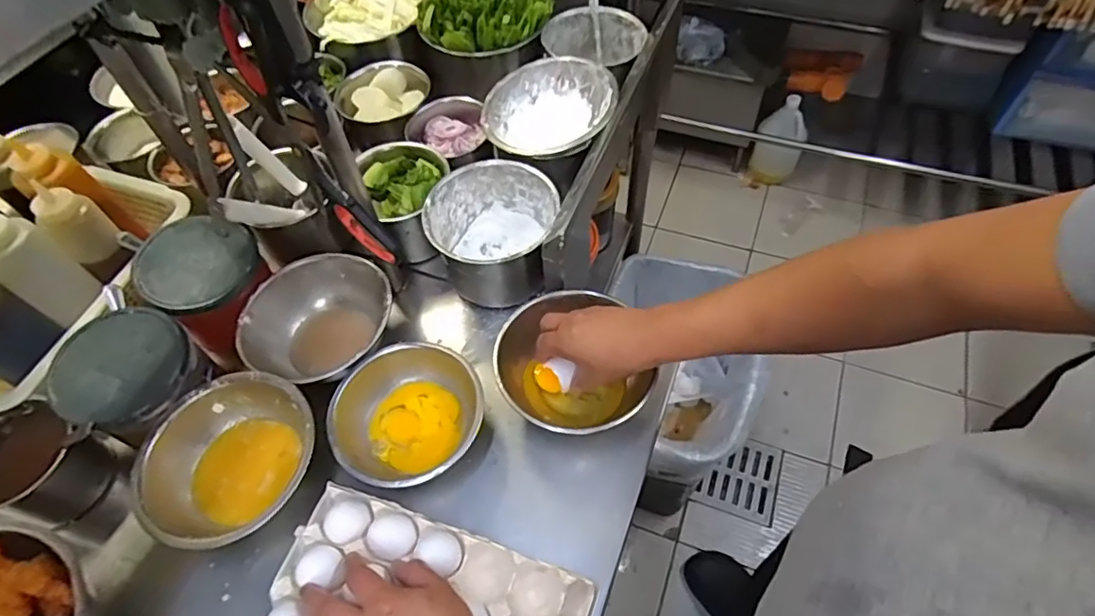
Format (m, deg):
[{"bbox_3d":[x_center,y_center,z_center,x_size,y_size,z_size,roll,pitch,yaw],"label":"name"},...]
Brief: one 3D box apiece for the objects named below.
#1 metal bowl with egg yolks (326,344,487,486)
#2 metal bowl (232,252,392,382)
[{"bbox_3d":[-0.145,0.113,0.609,0.141,0.062,0.149,-2,56,2],"label":"metal bowl with egg yolks"},{"bbox_3d":[-0.268,0.018,0.689,0.152,0.064,0.167,-2,56,2],"label":"metal bowl"}]

